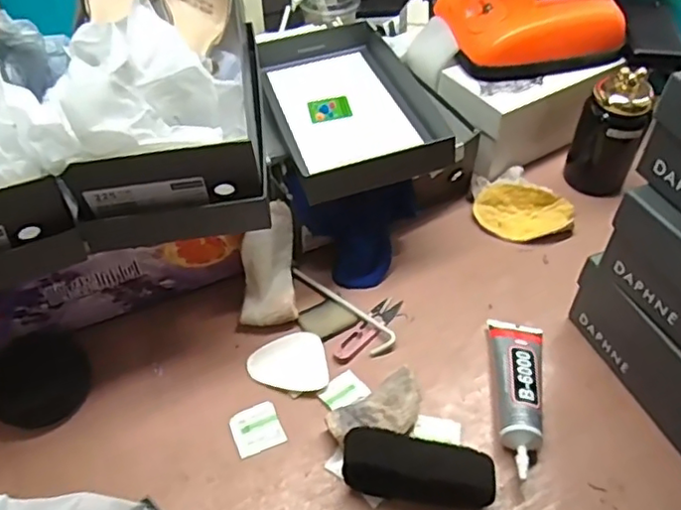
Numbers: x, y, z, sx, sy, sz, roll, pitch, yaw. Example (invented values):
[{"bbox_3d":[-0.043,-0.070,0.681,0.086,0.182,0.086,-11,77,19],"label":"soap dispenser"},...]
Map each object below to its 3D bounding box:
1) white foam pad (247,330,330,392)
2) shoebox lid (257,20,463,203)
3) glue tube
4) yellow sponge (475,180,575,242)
[{"bbox_3d":[-0.054,0.111,0.634,0.078,0.010,0.065,-9,49,-7],"label":"white foam pad"},{"bbox_3d":[0.009,-0.197,0.758,0.184,0.040,0.339,-12,49,-10],"label":"shoebox lid"},{"bbox_3d":[0.176,0.131,0.600,0.053,0.036,0.168,4,49,4],"label":"glue tube"},{"bbox_3d":[0.227,-0.054,0.763,0.121,0.035,0.071,4,49,4],"label":"yellow sponge"}]

